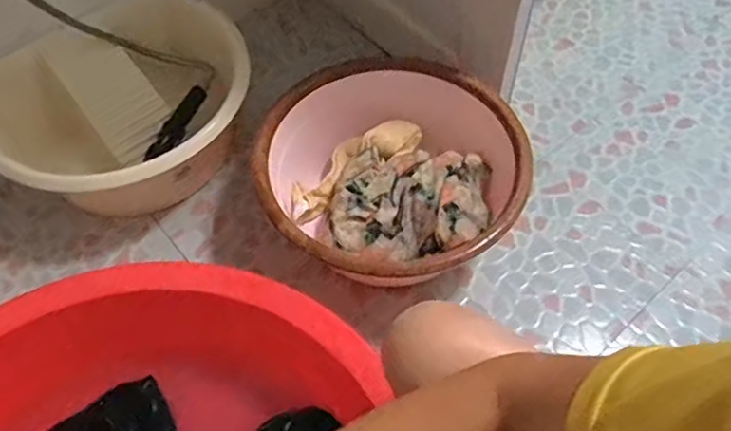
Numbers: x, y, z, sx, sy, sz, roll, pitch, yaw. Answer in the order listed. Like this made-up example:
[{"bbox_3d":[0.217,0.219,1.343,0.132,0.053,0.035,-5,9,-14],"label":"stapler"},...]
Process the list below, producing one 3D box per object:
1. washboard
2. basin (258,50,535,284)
[{"bbox_3d":[-0.427,-0.212,1.009,0.124,0.017,0.227,-40,109,-28],"label":"washboard"},{"bbox_3d":[0.064,-0.052,0.941,0.433,0.184,0.370,-18,58,-12],"label":"basin"}]

